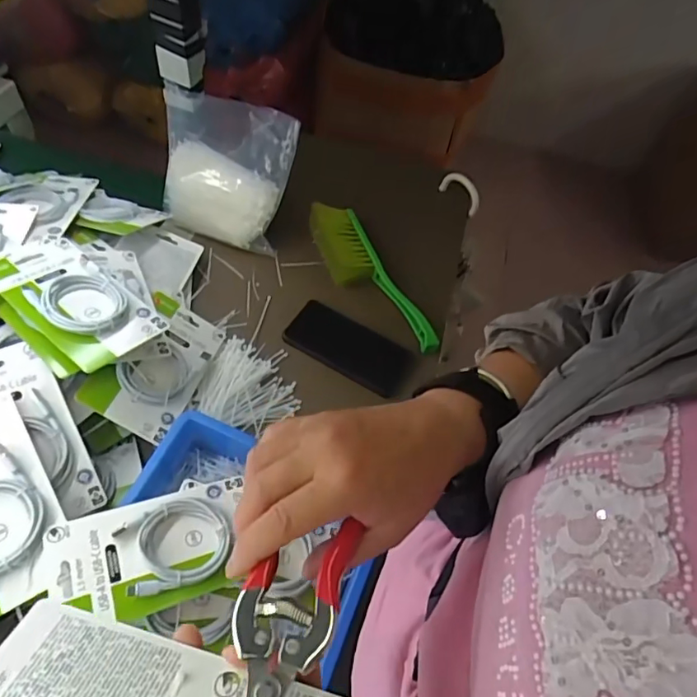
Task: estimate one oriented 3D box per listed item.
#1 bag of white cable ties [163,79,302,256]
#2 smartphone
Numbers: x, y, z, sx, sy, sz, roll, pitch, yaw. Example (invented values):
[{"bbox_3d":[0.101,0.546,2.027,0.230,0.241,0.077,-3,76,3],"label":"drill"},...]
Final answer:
[{"bbox_3d":[-0.173,-0.242,0.713,0.175,0.194,0.037,15,26,-3],"label":"bag of white cable ties"},{"bbox_3d":[0.000,-0.001,0.693,0.164,0.008,0.079,30,64,4],"label":"smartphone"}]

